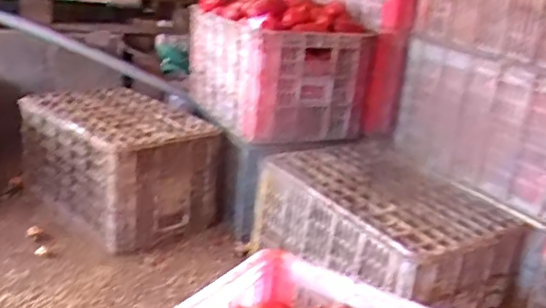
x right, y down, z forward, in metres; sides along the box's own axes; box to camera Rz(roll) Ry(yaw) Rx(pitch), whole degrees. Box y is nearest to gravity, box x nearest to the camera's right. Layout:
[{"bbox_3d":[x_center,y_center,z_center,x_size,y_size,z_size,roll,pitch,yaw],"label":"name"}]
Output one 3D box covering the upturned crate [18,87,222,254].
[{"bbox_3d":[-0.430,0.022,1.617,0.360,0.277,0.493,-11,26,-43],"label":"upturned crate"}]

